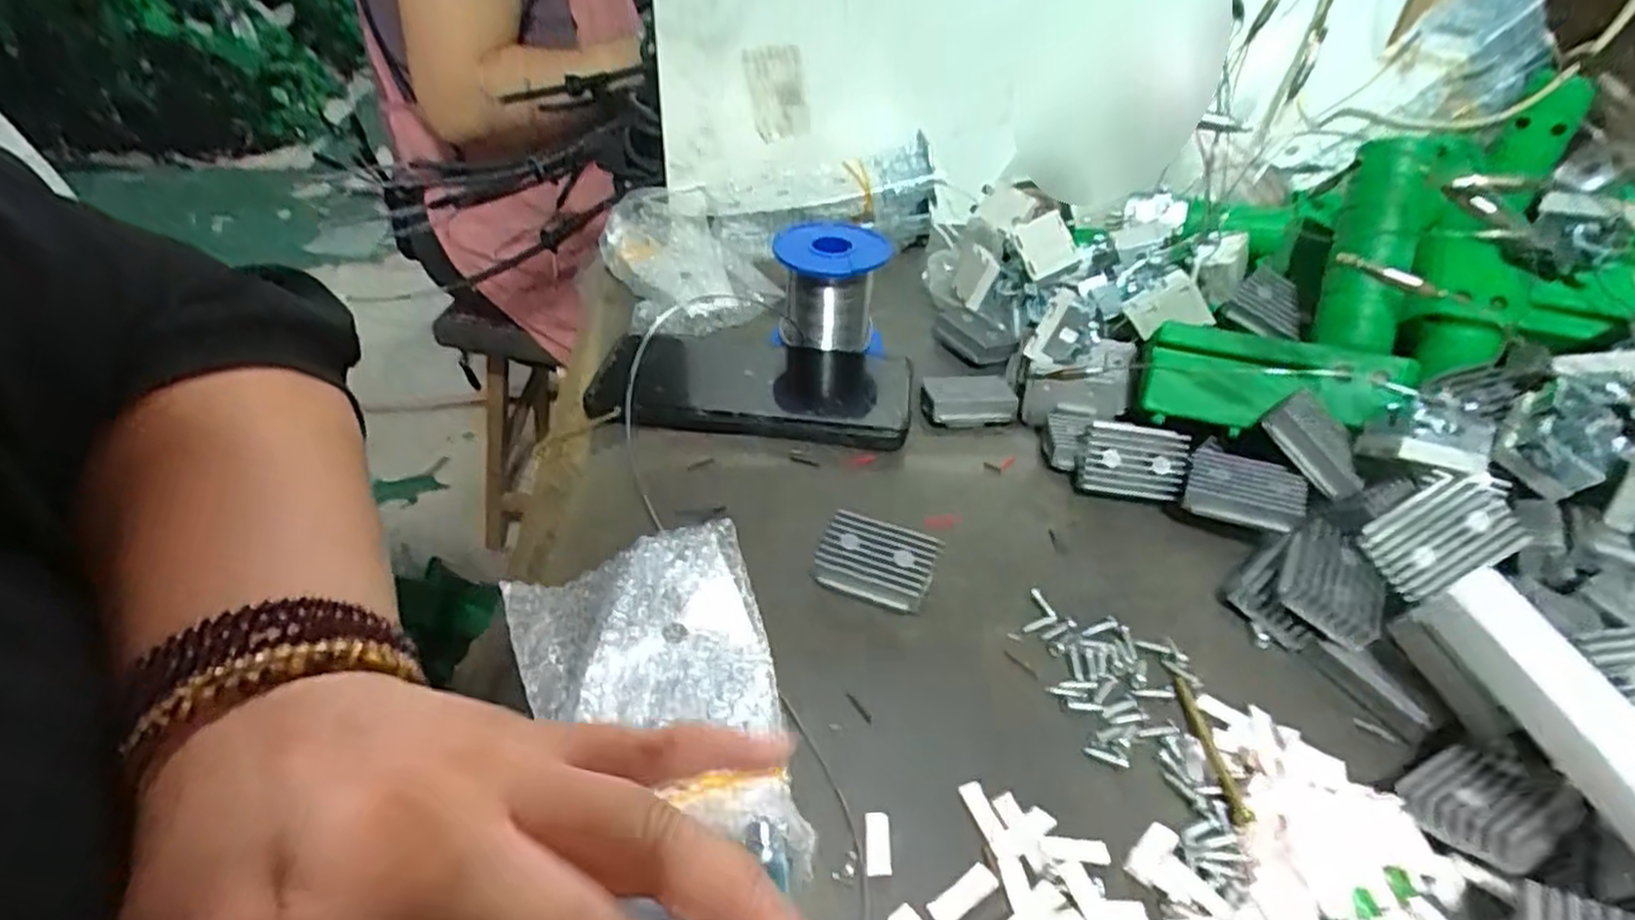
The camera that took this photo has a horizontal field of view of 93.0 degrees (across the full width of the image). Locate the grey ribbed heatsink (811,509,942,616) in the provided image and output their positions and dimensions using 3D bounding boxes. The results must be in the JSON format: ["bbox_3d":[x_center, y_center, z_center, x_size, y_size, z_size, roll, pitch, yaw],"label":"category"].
[{"bbox_3d":[0.024,0.042,0.313,0.045,0.018,0.029,18,42,16],"label":"grey ribbed heatsink"}]

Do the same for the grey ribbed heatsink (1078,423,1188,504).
[{"bbox_3d":[0.147,0.001,0.362,0.047,0.034,0.011,8,2,4],"label":"grey ribbed heatsink"}]

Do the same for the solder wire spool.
[{"bbox_3d":[0.008,-0.100,0.446,0.065,0.057,0.057,5,40,2],"label":"solder wire spool"}]

